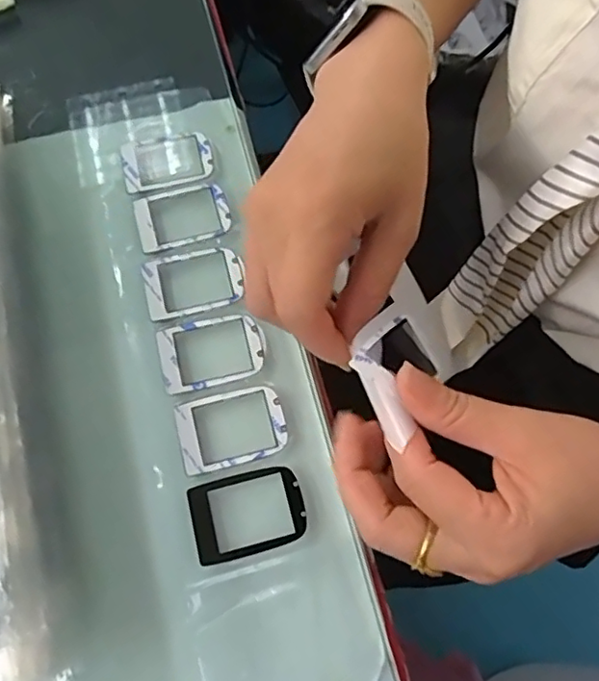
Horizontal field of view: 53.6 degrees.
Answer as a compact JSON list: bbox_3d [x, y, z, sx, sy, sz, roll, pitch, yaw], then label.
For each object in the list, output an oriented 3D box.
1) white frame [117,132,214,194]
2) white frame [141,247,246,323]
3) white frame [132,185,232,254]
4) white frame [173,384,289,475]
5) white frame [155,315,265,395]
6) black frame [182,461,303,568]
[{"bbox_3d":[-0.077,-0.104,0.341,0.052,0.004,0.036,-15,71,-7],"label":"white frame"},{"bbox_3d":[-0.056,-0.032,0.313,0.050,0.004,0.036,-14,70,-7],"label":"white frame"},{"bbox_3d":[-0.065,-0.069,0.327,0.051,0.004,0.036,-15,71,-7],"label":"white frame"},{"bbox_3d":[-0.032,0.041,0.285,0.051,0.004,0.036,-15,71,-7],"label":"white frame"},{"bbox_3d":[-0.045,0.005,0.299,0.052,0.004,0.035,-14,70,-7],"label":"white frame"},{"bbox_3d":[-0.024,0.079,0.272,0.052,0.004,0.037,-15,71,-7],"label":"black frame"}]

